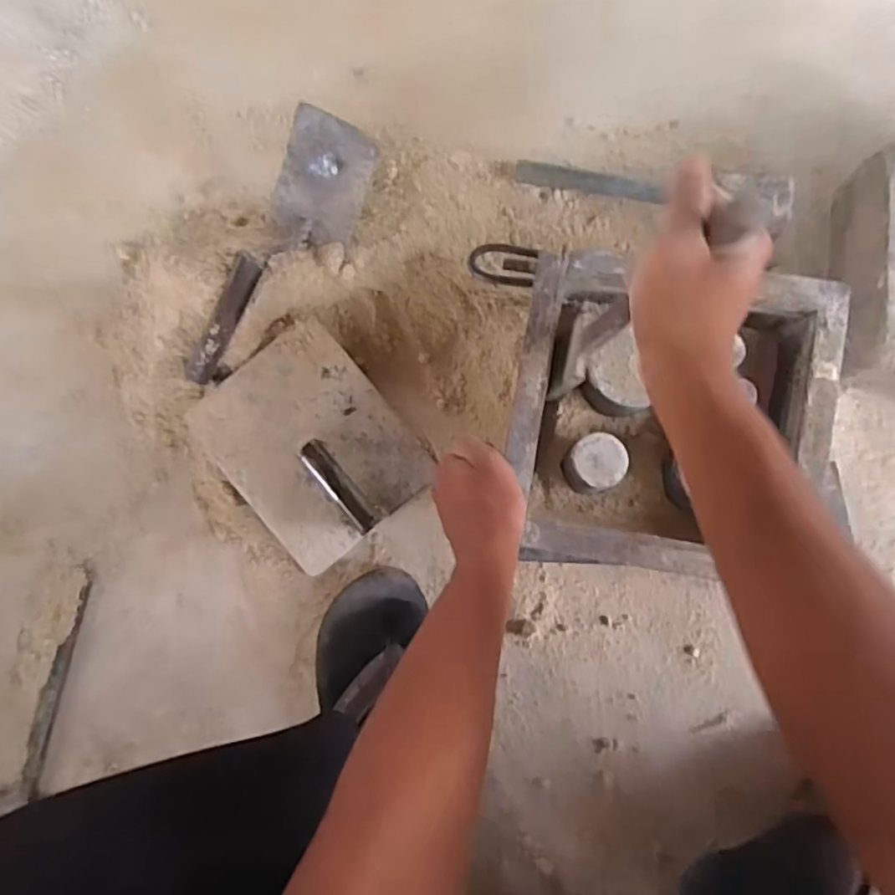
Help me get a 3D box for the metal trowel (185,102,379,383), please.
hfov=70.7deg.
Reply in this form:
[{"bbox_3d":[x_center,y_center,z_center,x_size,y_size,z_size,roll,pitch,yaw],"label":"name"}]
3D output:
[{"bbox_3d":[-0.165,-0.182,0.612,0.103,0.067,0.281,29,86,5],"label":"metal trowel"}]

